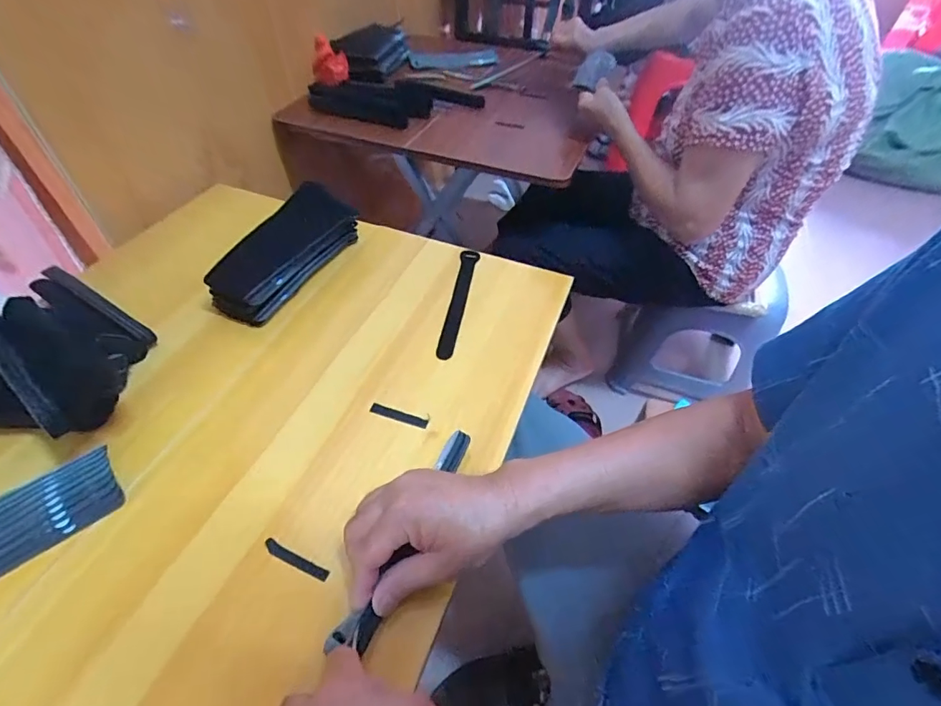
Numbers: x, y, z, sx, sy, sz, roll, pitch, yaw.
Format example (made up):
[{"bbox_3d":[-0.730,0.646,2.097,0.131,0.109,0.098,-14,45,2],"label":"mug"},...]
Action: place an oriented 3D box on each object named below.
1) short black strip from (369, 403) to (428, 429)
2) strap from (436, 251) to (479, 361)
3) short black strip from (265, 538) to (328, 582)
[{"bbox_3d":[-0.072,0.064,0.464,0.059,0.004,0.011,17,57,5],"label":"short black strip"},{"bbox_3d":[-0.015,-0.066,0.580,0.024,0.007,0.193,5,50,7],"label":"strap"},{"bbox_3d":[-0.140,0.166,0.365,0.059,0.004,0.010,21,51,15],"label":"short black strip"}]

